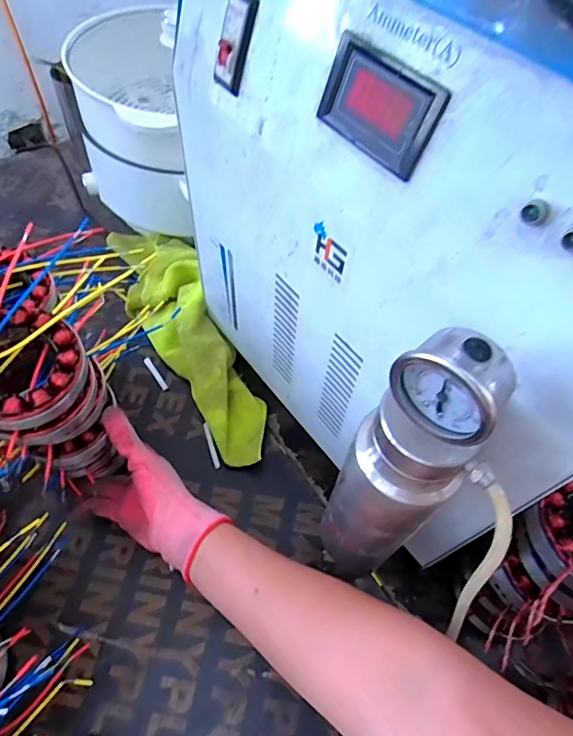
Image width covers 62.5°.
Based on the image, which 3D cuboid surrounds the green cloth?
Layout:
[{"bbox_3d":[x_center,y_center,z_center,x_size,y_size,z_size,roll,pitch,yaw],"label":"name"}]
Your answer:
[{"bbox_3d":[-0.130,-0.055,0.588,0.093,0.072,0.390,-21,61,-17],"label":"green cloth"}]

